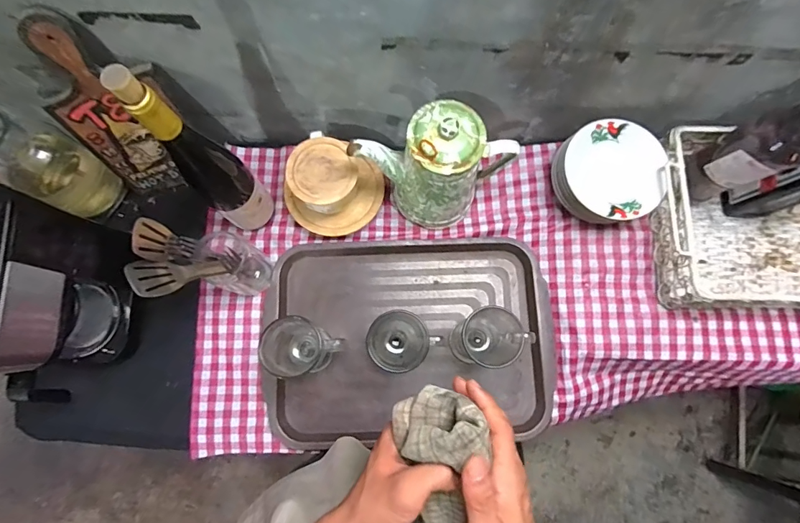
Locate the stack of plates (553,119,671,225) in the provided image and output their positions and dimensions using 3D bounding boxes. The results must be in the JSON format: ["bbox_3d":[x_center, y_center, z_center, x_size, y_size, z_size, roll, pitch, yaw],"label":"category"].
[{"bbox_3d":[0.304,-0.125,0.622,0.142,0.066,0.145,-26,80,-6],"label":"stack of plates"}]

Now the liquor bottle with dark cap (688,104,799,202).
[{"bbox_3d":[0.449,-0.144,0.505,0.062,0.278,0.071,-25,80,-6],"label":"liquor bottle with dark cap"}]

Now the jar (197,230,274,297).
[{"bbox_3d":[-0.235,0.006,0.586,0.077,0.123,0.077,0,79,-1],"label":"jar"}]

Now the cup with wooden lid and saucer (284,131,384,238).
[{"bbox_3d":[-0.097,-0.109,0.622,0.123,0.090,0.129,32,80,5],"label":"cup with wooden lid and saucer"}]

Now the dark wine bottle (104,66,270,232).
[{"bbox_3d":[-0.235,-0.122,0.501,0.076,0.330,0.069,40,80,6],"label":"dark wine bottle"}]

